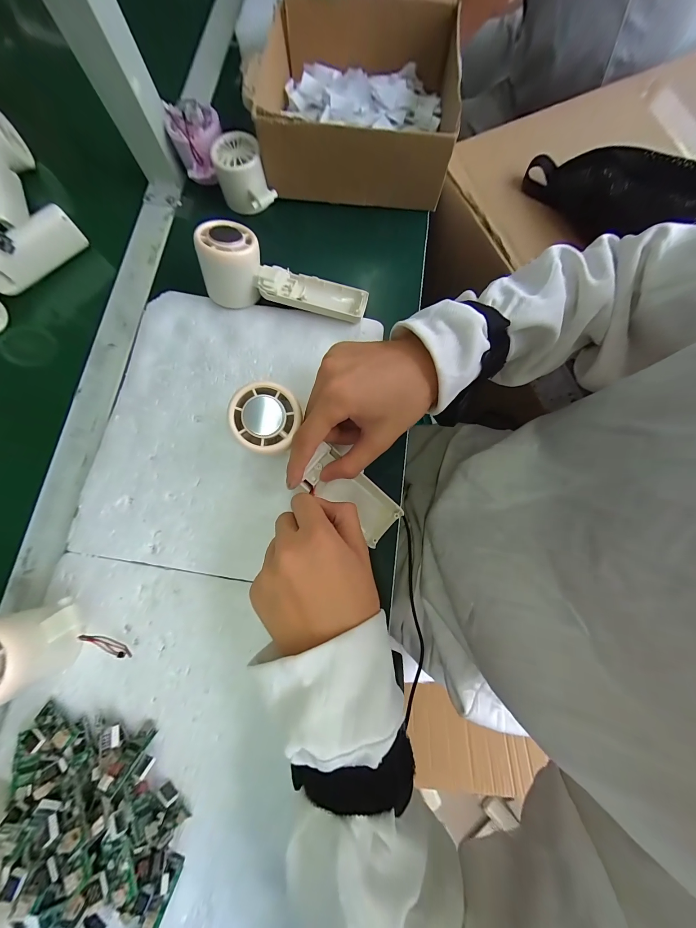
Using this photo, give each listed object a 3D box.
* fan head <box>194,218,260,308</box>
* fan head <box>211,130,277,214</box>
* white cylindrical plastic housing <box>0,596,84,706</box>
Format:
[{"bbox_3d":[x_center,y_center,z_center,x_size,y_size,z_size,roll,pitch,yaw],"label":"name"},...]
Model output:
[{"bbox_3d":[-0.115,-0.197,0.296,0.056,0.059,0.059,13,65,-9],"label":"fan head"},{"bbox_3d":[-0.116,-0.318,0.335,0.051,0.046,0.068,-25,79,-5],"label":"fan head"},{"bbox_3d":[-0.230,0.133,0.216,0.066,0.058,0.054,-16,78,-3],"label":"white cylindrical plastic housing"}]

